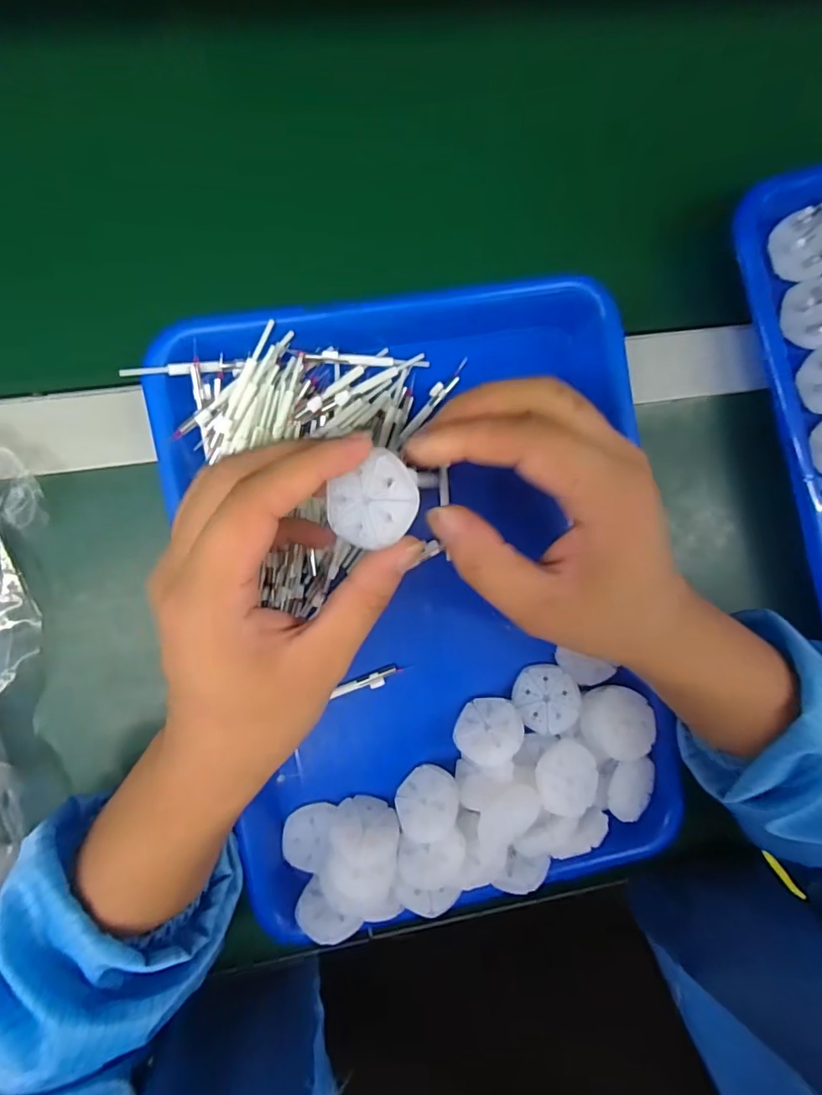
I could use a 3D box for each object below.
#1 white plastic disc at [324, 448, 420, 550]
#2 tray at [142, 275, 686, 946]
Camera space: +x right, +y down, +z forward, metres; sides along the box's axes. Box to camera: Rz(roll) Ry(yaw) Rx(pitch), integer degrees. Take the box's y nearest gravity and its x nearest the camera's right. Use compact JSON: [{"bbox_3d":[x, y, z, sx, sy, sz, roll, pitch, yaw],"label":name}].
[{"bbox_3d":[-0.015,-0.017,0.203,0.036,0.004,0.031,-36,88,15],"label":"white plastic disc"},{"bbox_3d":[0.017,0.027,0.290,0.250,0.050,0.327,-10,95,-7],"label":"tray"}]

